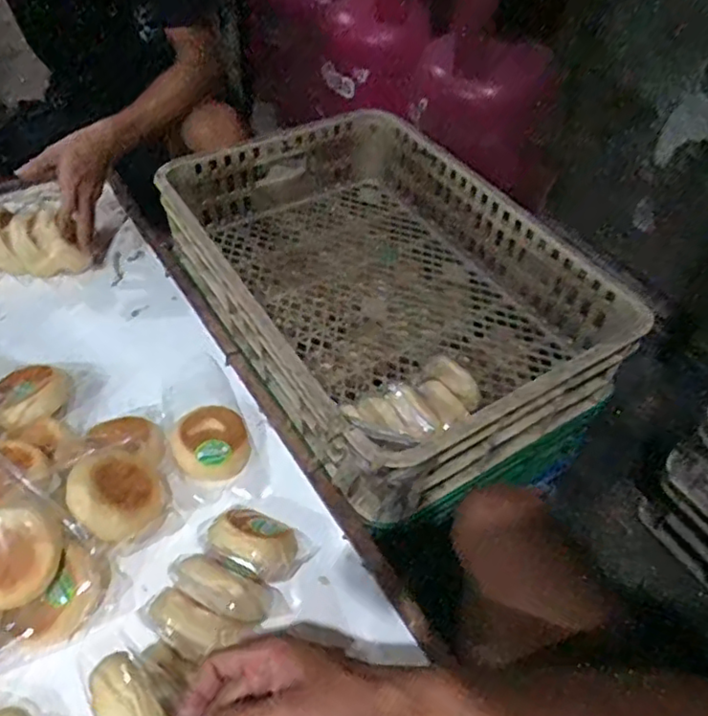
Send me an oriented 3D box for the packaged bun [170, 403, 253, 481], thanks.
[{"bbox_3d":[-0.169,0.099,0.762,0.088,0.039,0.098,2,48,-1],"label":"packaged bun"}]

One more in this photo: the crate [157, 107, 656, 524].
[{"bbox_3d":[0.034,-0.119,0.924,0.440,0.140,0.628,-23,53,-22],"label":"crate"}]

